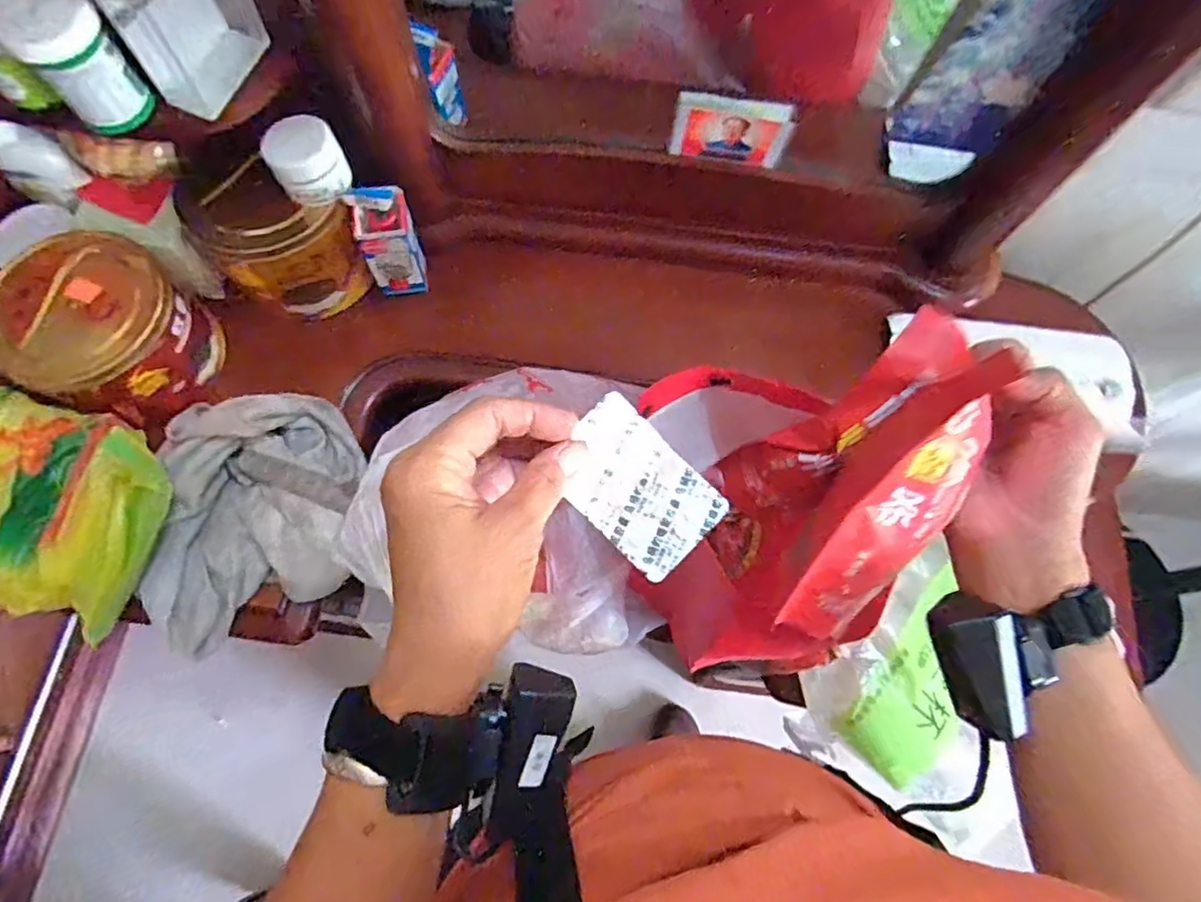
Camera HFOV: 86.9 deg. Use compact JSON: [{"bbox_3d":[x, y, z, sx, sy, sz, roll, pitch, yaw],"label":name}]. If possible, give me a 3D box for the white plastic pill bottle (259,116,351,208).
[{"bbox_3d":[-0.230,-0.228,0.500,0.055,0.041,0.050,-29,75,-9],"label":"white plastic pill bottle"}]

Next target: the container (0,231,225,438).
[{"bbox_3d":[-0.414,-0.100,0.541,0.141,0.086,0.149,0,72,-1],"label":"container"}]

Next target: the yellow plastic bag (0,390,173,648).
[{"bbox_3d":[-0.464,0.024,0.482,0.262,0.071,0.152,21,73,6],"label":"yellow plastic bag"}]

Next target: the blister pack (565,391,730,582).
[{"bbox_3d":[0.018,0.019,0.329,0.057,0.012,0.086,-45,92,1],"label":"blister pack"}]

